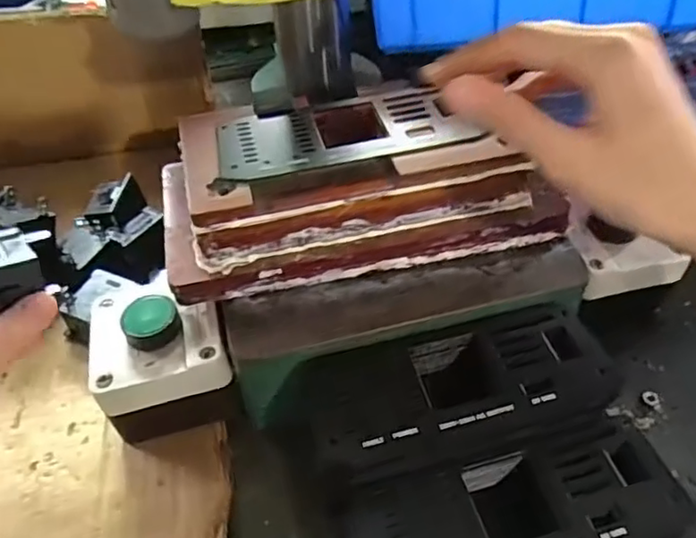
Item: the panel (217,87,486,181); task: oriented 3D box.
[{"bbox_3d":[-0.004,-0.075,0.334,0.131,0.006,0.056,-11,48,-6],"label":"panel"}]

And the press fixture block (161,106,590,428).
[{"bbox_3d":[0.011,-0.031,0.333,0.211,0.063,0.128,-13,48,-9],"label":"press fixture block"}]

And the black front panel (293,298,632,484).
[{"bbox_3d":[0.053,0.054,0.296,0.143,0.009,0.064,-14,48,-10],"label":"black front panel"}]

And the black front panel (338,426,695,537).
[{"bbox_3d":[0.073,0.108,0.266,0.147,0.014,0.057,-12,64,-10],"label":"black front panel"}]

